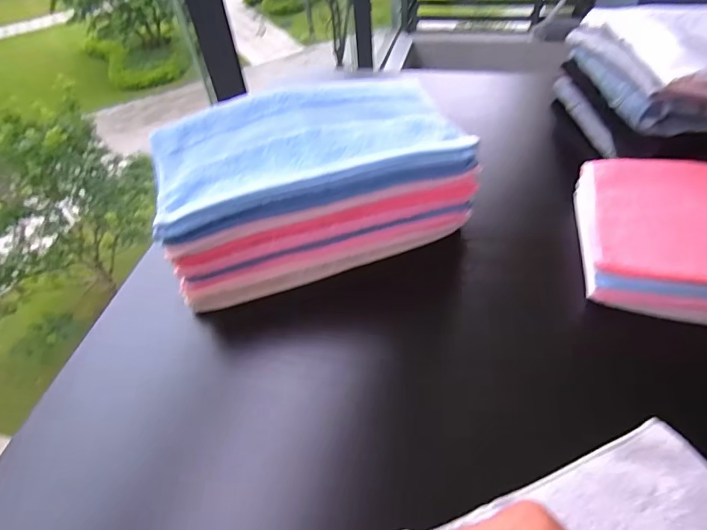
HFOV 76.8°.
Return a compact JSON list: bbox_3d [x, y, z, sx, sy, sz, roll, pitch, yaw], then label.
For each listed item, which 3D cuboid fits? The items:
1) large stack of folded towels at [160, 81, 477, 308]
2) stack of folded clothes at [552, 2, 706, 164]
[{"bbox_3d":[-0.048,-0.098,0.530,0.325,0.147,0.163,-16,48,-10],"label":"large stack of folded towels"},{"bbox_3d":[0.469,-0.238,0.619,0.293,0.179,0.257,6,48,11],"label":"stack of folded clothes"}]

